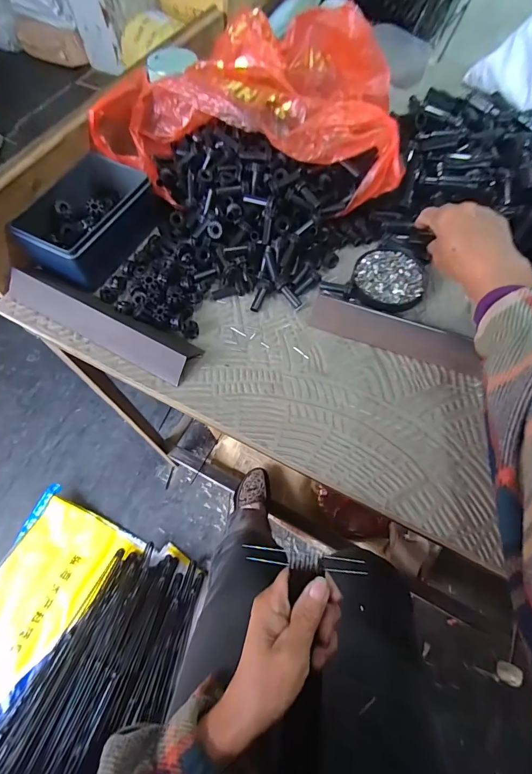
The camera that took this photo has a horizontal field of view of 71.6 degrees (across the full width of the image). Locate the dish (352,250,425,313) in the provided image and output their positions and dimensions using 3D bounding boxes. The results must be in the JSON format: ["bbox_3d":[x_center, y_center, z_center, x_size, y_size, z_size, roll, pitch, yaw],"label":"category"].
[{"bbox_3d":[0.143,-0.125,0.433,0.081,0.011,0.082,-1,64,1],"label":"dish"}]

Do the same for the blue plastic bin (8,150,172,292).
[{"bbox_3d":[-0.212,-0.200,0.444,0.102,0.057,0.147,29,69,14],"label":"blue plastic bin"}]

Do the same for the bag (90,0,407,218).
[{"bbox_3d":[-0.023,-0.316,0.430,0.360,0.110,0.175,-1,64,1],"label":"bag"}]

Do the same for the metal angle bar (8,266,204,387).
[{"bbox_3d":[-0.185,-0.079,0.404,0.243,0.033,0.051,27,68,14],"label":"metal angle bar"}]

